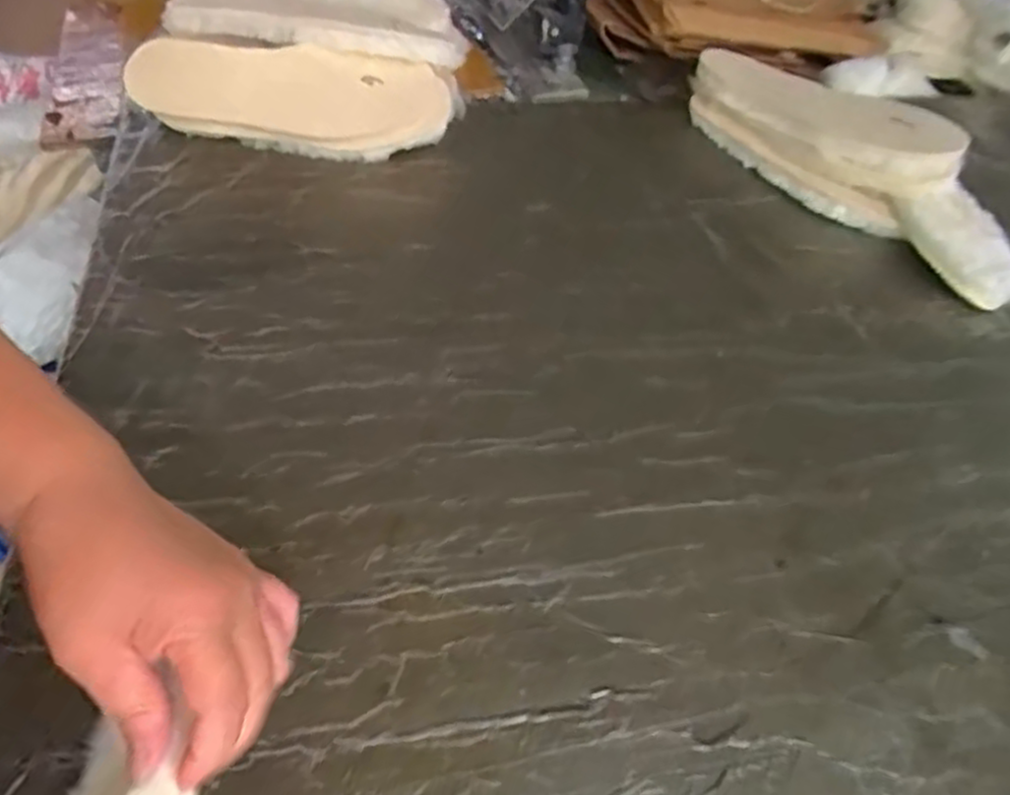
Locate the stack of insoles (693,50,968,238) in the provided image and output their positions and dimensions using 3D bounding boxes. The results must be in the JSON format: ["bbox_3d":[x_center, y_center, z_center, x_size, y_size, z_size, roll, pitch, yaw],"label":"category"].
[{"bbox_3d":[0.302,-0.270,0.745,0.076,0.086,0.284,-32,58,-29],"label":"stack of insoles"}]

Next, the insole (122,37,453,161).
[{"bbox_3d":[-0.201,-0.281,0.700,0.285,0.090,0.025,6,9,-3],"label":"insole"}]

